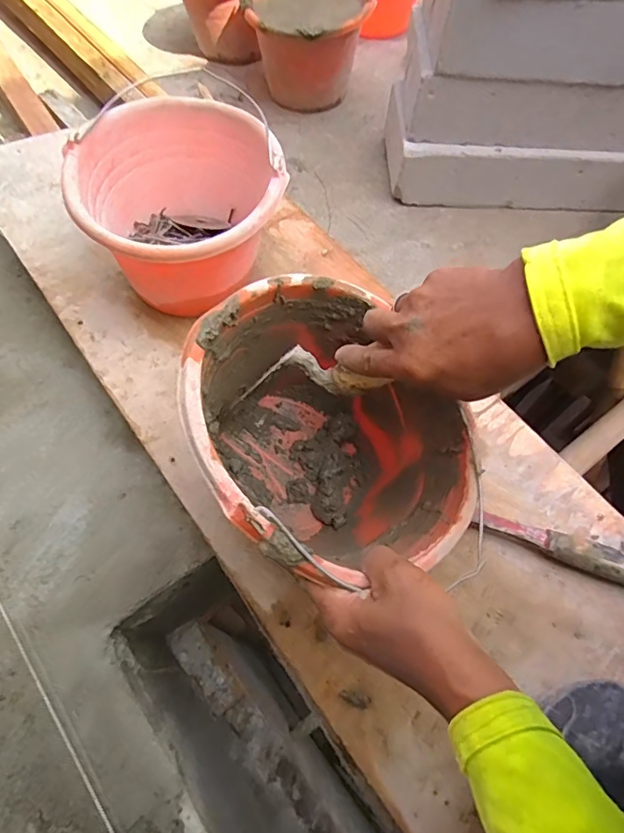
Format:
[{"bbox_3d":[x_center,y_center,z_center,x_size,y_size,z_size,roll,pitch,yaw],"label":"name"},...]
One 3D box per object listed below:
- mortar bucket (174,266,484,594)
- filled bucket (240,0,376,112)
[{"bbox_3d":[0.013,0.028,0.429,0.202,0.195,0.236,-30,67,-16],"label":"mortar bucket"},{"bbox_3d":[-0.010,-0.713,0.942,0.223,0.154,0.243,1,62,-1],"label":"filled bucket"}]

